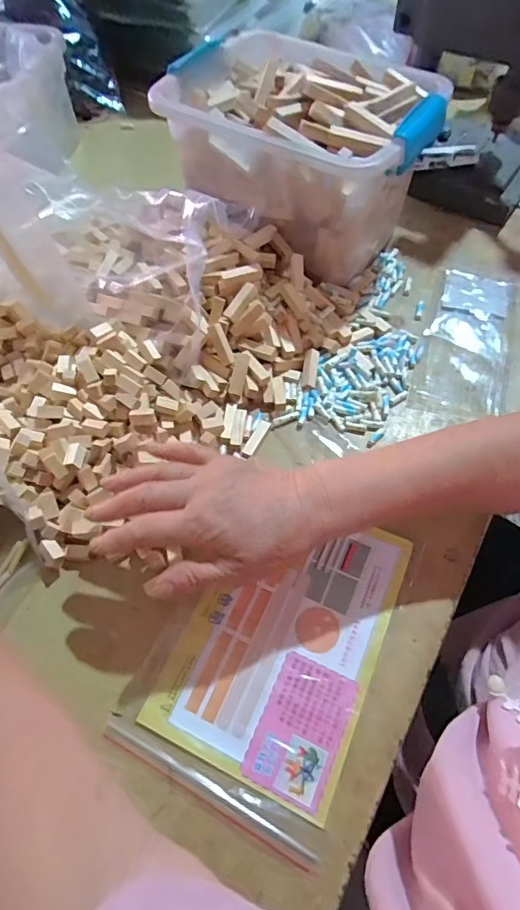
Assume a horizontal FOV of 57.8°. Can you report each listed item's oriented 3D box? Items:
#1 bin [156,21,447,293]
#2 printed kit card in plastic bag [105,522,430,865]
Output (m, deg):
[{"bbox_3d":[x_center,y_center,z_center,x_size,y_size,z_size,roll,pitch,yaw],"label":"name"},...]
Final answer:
[{"bbox_3d":[0.038,-0.325,0.525,0.262,0.154,0.196,27,65,16],"label":"bin"},{"bbox_3d":[0.012,0.136,0.356,0.157,0.006,0.222,22,62,14],"label":"printed kit card in plastic bag"}]

